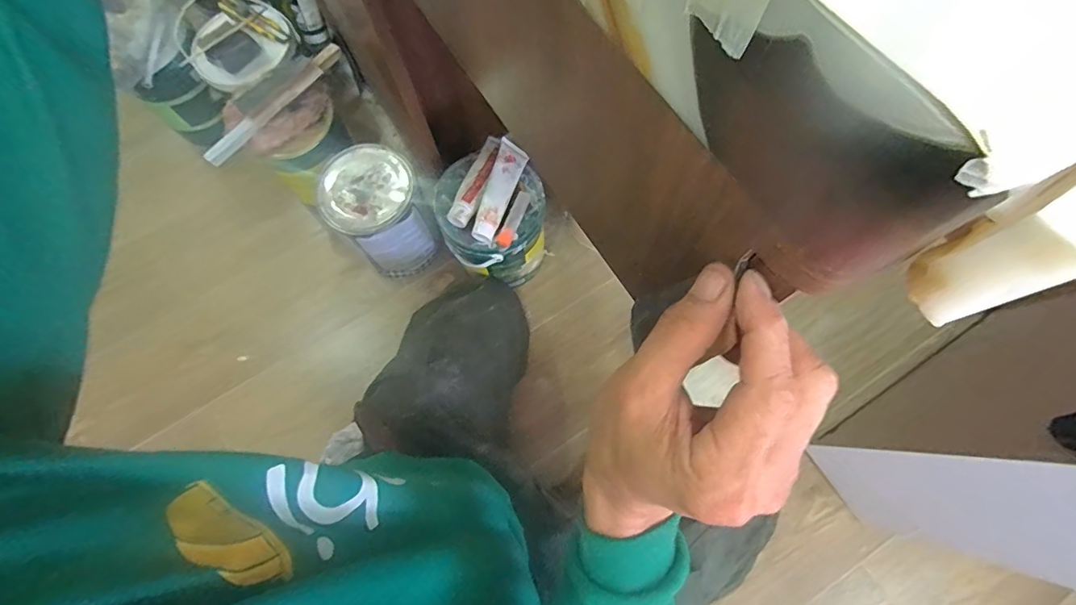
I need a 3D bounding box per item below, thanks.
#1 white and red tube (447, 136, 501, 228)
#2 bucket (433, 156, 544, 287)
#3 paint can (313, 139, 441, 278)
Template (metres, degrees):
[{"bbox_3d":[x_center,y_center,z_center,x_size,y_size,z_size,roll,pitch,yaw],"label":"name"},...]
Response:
[{"bbox_3d":[-0.093,-0.186,0.767,0.035,0.025,0.158,20,74,9],"label":"white and red tube"},{"bbox_3d":[-0.079,-0.117,0.860,0.170,0.208,0.149,17,74,8],"label":"bucket"},{"bbox_3d":[-0.272,-0.157,0.869,0.152,0.175,0.161,-37,74,-9],"label":"paint can"}]

